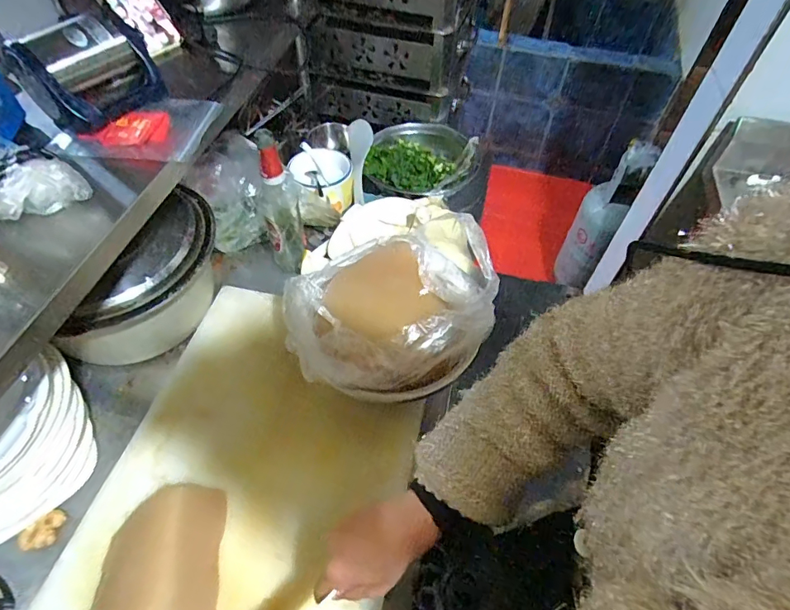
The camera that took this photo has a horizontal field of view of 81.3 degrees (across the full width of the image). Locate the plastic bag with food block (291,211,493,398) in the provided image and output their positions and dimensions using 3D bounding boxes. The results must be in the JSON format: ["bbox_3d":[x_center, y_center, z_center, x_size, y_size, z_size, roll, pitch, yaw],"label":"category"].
[{"bbox_3d":[-0.002,0.004,0.678,0.299,0.135,0.242,-24,58,-18],"label":"plastic bag with food block"}]

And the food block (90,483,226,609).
[{"bbox_3d":[-0.269,0.312,0.517,0.130,0.050,0.204,-2,54,-4],"label":"food block"}]

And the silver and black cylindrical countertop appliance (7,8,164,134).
[{"bbox_3d":[-0.387,-0.298,0.587,0.149,0.091,0.103,-38,64,-25],"label":"silver and black cylindrical countertop appliance"}]

